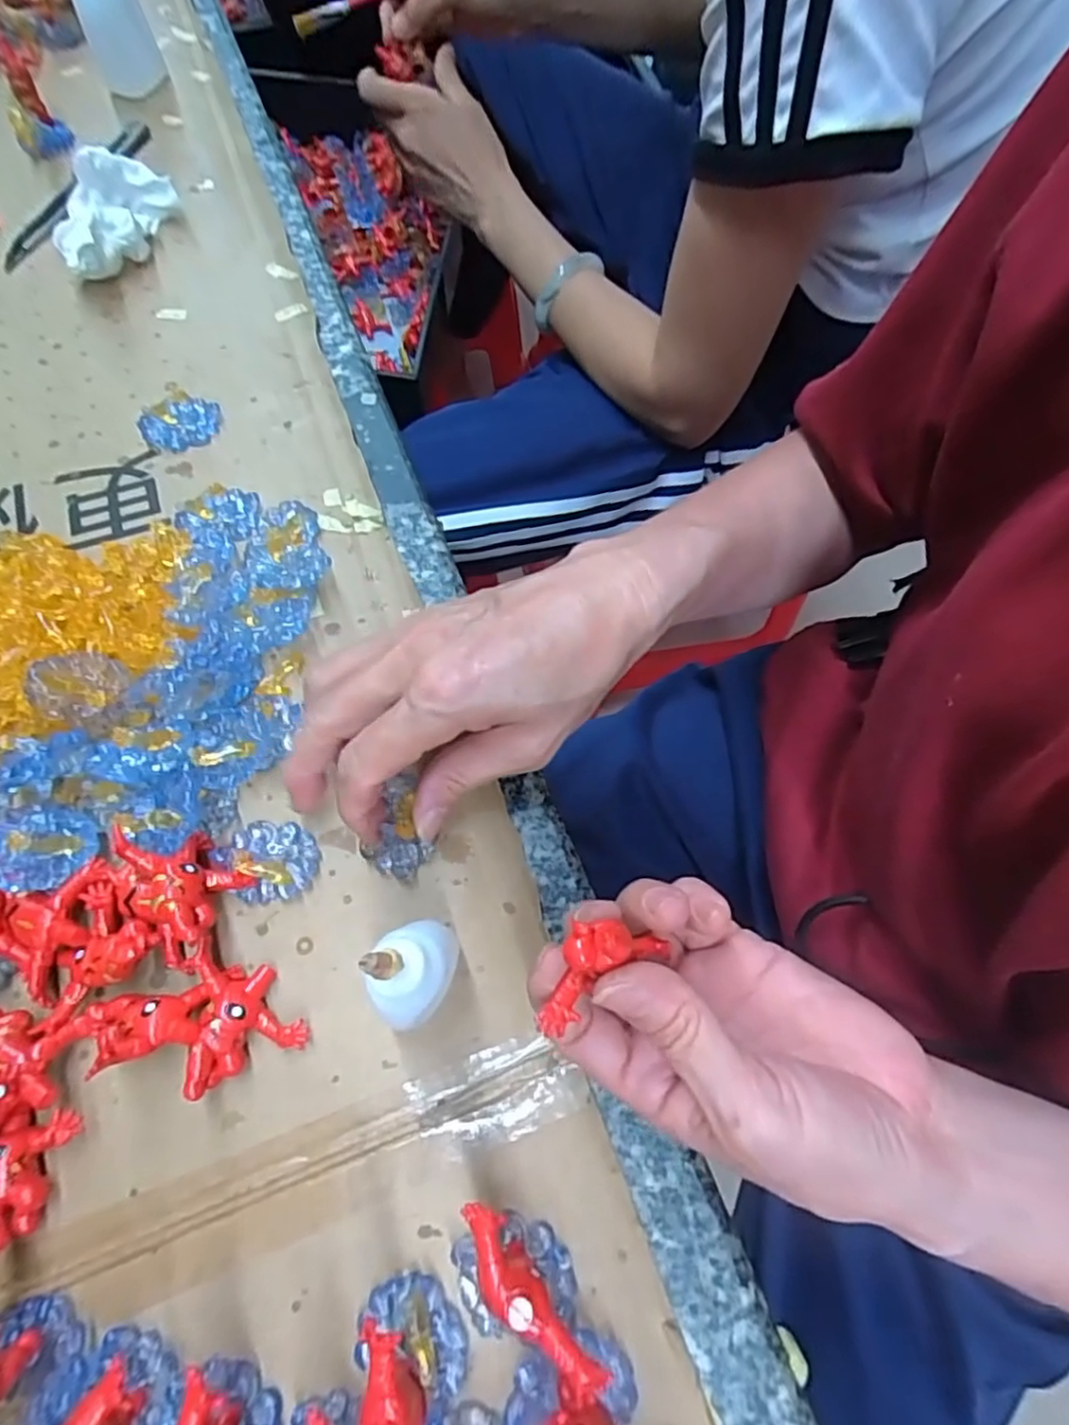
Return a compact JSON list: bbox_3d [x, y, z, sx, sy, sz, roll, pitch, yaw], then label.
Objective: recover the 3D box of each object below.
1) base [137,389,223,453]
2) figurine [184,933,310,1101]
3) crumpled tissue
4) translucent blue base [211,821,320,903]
[{"bbox_3d":[-0.180,-0.149,0.340,0.039,0.011,0.029,-27,71,-14],"label":"base"},{"bbox_3d":[-0.099,0.102,0.233,0.035,0.017,0.048,-7,67,-6],"label":"figurine"},{"bbox_3d":[-0.235,-0.277,0.375,0.065,0.042,0.064,-18,69,-10],"label":"crumpled tissue"},{"bbox_3d":[-0.103,0.056,0.255,0.039,0.013,0.030,-1,67,-3],"label":"translucent blue base"}]

